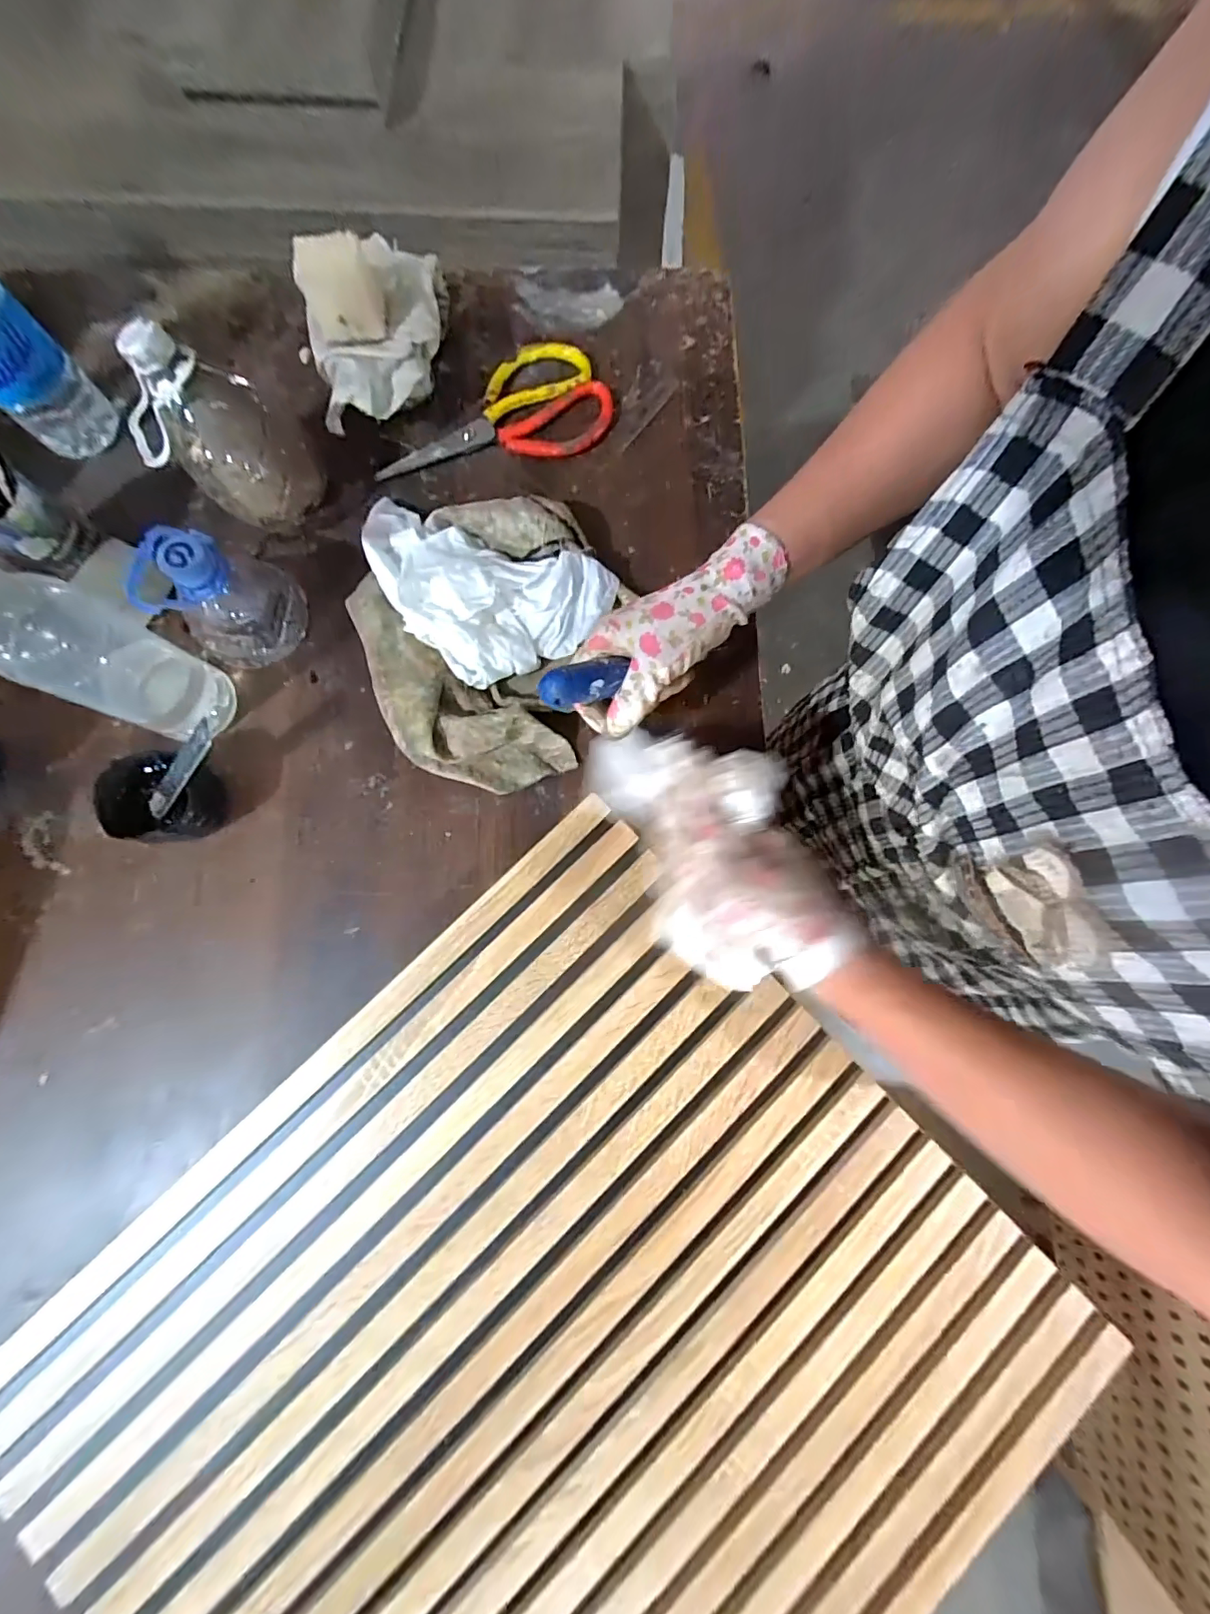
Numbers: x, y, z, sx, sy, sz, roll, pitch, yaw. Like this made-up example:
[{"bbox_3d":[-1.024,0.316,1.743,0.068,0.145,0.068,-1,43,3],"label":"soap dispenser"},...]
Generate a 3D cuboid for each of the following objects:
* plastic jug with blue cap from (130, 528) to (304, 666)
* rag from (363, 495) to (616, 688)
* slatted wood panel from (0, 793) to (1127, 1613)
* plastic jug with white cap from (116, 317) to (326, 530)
[{"bbox_3d":[-0.291,-0.167,0.393,0.088,0.081,0.100,-41,83,-7],"label":"plastic jug with blue cap"},{"bbox_3d":[-0.102,-0.163,0.410,0.196,0.051,0.114,17,80,2],"label":"rag"},{"bbox_3d":[-0.035,0.354,0.338,0.546,0.015,0.495,-44,83,-8],"label":"slatted wood panel"},{"bbox_3d":[-0.276,-0.267,0.386,0.098,0.125,0.085,-41,83,-7],"label":"plastic jug with white cap"}]

